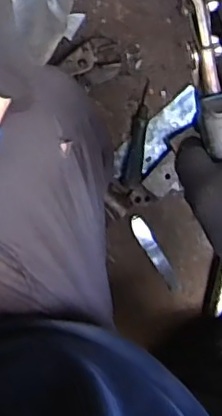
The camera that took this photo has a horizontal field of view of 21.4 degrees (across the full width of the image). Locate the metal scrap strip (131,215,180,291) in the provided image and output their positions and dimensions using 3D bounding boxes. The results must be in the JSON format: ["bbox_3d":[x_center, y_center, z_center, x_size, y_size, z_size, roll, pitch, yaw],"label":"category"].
[{"bbox_3d":[0.067,0.070,0.899,0.023,0.004,0.128,-29,96,13],"label":"metal scrap strip"}]

